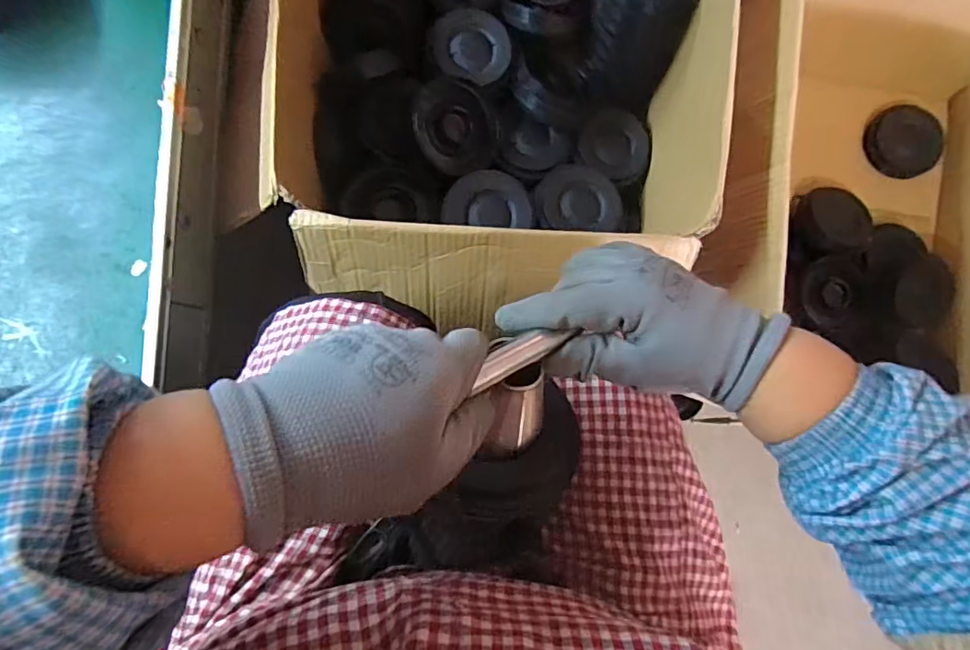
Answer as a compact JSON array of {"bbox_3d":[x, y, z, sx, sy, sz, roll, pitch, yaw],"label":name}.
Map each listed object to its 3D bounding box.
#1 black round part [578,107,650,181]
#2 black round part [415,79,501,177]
[{"bbox_3d":[0.193,-0.265,0.776,0.109,0.037,0.106,36,84,0],"label":"black round part"},{"bbox_3d":[-0.040,-0.268,0.710,0.111,0.016,0.119,-30,103,-9],"label":"black round part"}]

